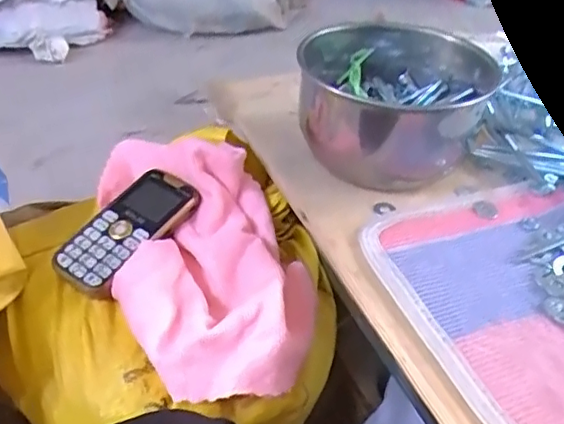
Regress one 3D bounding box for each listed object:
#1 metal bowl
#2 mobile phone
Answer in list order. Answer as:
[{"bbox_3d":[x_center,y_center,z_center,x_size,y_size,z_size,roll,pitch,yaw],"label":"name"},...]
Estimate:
[{"bbox_3d":[0.096,-0.094,0.520,0.154,0.091,0.152,3,40,-2],"label":"metal bowl"},{"bbox_3d":[-0.129,0.011,0.498,0.059,0.013,0.125,30,53,18],"label":"mobile phone"}]

